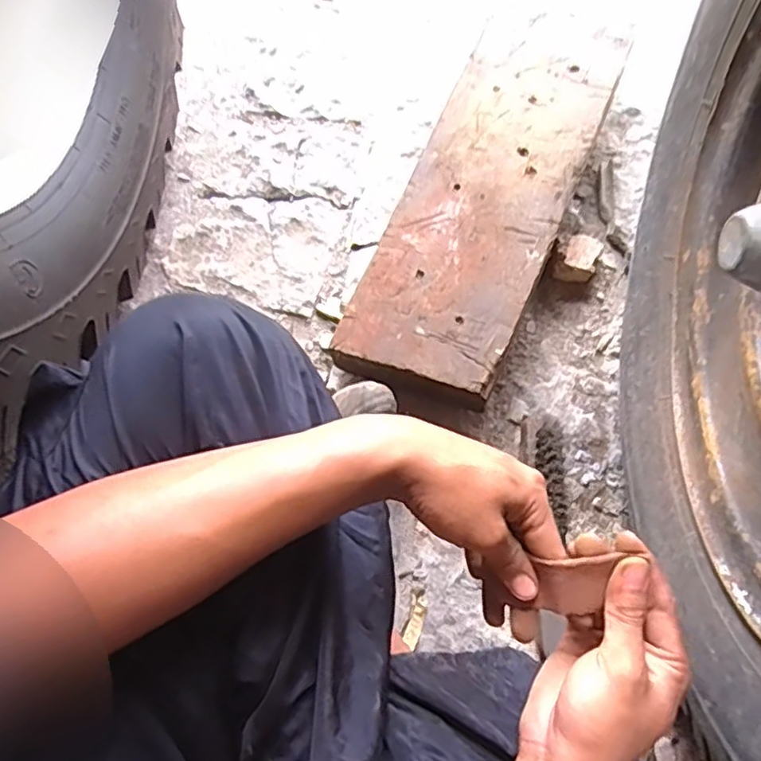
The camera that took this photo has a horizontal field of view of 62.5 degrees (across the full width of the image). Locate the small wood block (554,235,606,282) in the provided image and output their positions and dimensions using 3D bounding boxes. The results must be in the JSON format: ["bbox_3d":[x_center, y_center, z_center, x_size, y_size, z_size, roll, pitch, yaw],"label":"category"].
[{"bbox_3d":[0.216,-0.132,0.689,0.039,0.031,0.047,24,75,6],"label":"small wood block"}]

